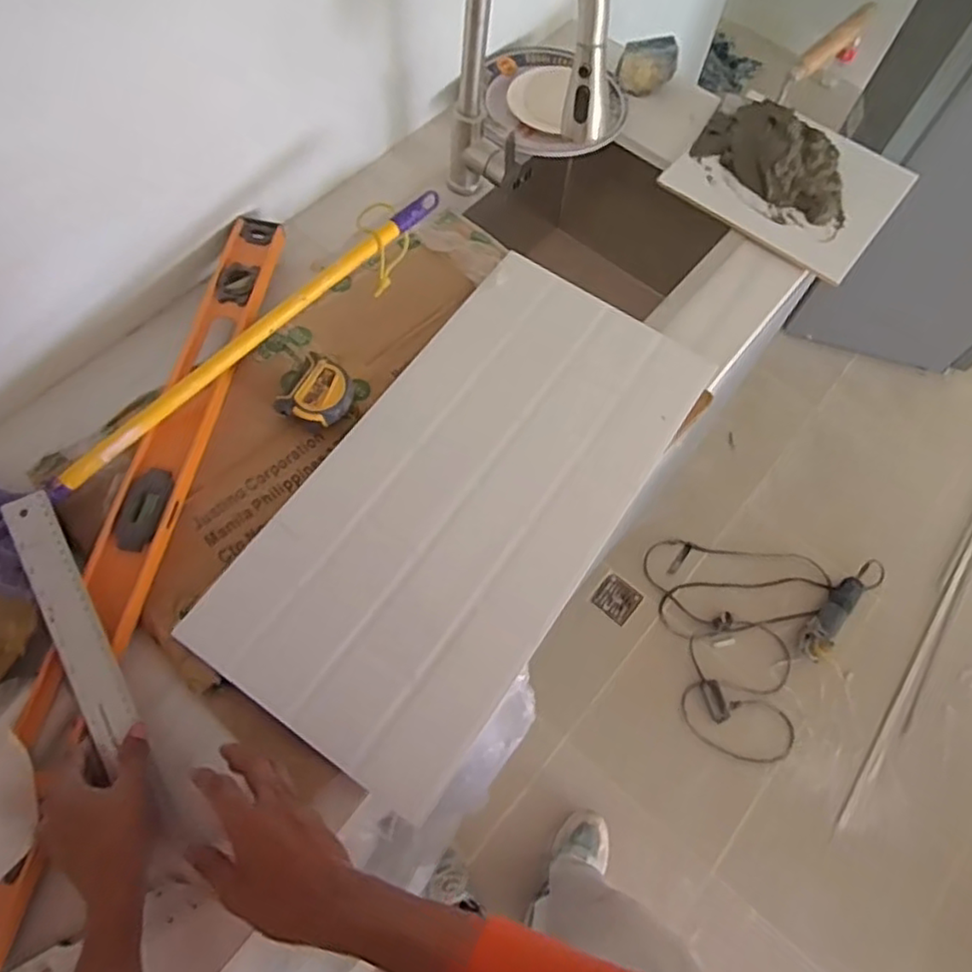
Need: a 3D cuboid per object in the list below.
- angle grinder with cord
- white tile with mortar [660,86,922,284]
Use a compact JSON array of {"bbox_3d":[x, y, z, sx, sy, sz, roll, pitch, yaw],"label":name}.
[{"bbox_3d":[0.705,0.385,1.689,0.603,0.081,0.478,8,65,5],"label":"angle grinder with cord"},{"bbox_3d":[0.439,-0.475,1.002,0.298,0.072,0.255,36,70,17],"label":"white tile with mortar"}]

